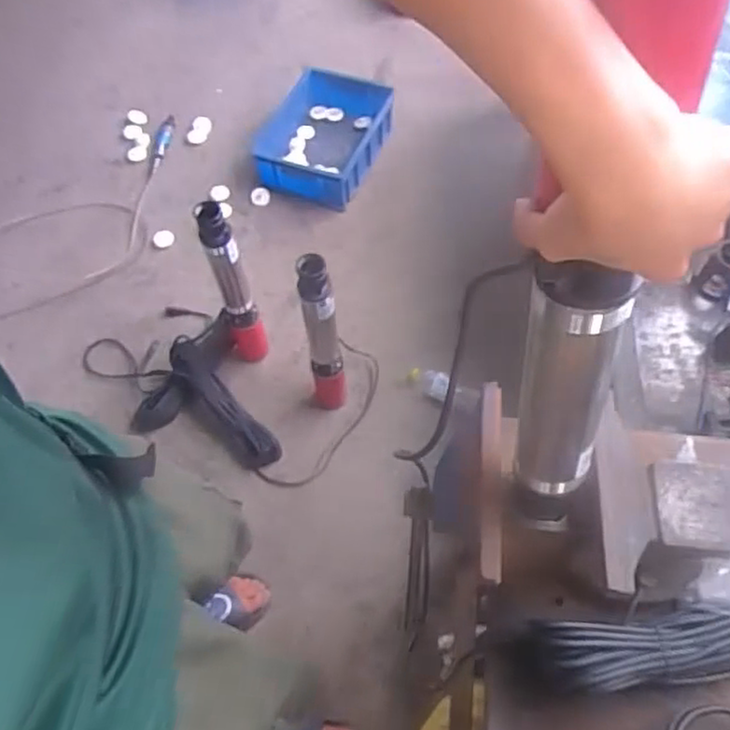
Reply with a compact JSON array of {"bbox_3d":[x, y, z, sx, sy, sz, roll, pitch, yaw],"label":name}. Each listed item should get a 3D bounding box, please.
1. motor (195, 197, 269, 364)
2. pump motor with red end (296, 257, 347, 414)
[{"bbox_3d":[-0.305,-0.164,1.546,0.083,0.522,0.073,-23,63,-10],"label":"motor"},{"bbox_3d":[-0.095,-0.051,1.466,0.087,0.551,0.076,-3,61,0],"label":"pump motor with red end"}]

